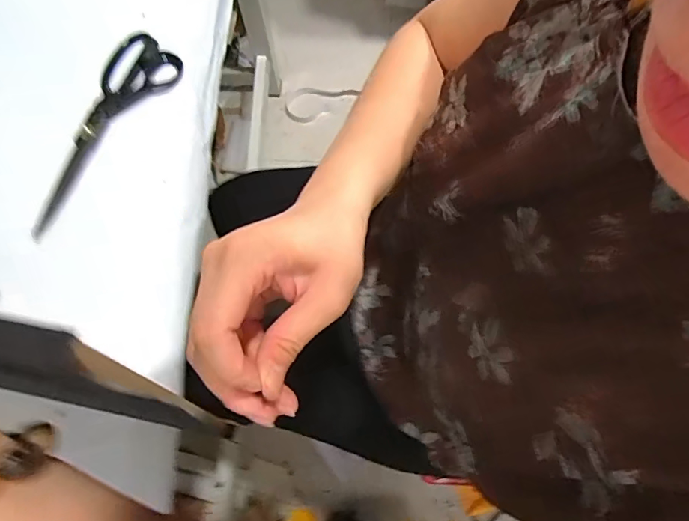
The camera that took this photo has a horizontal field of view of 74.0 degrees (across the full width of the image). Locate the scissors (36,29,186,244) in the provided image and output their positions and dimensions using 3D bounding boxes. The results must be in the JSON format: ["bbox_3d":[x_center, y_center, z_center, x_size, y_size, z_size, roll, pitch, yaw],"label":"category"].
[{"bbox_3d":[-0.265,-0.142,0.478,0.076,0.016,0.242,29,76,10],"label":"scissors"}]

